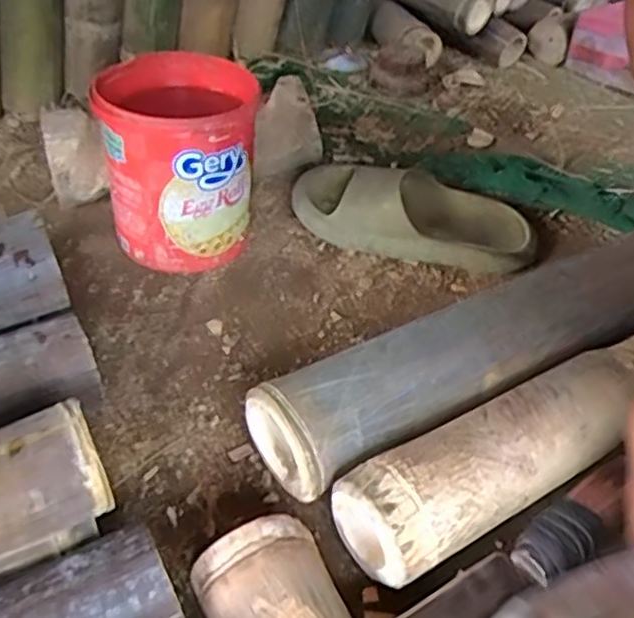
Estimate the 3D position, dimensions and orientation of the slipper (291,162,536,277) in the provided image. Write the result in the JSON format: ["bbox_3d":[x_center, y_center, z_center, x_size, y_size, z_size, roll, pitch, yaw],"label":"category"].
[{"bbox_3d":[0.101,-0.102,0.694,0.236,0.063,0.100,11,44,7],"label":"slipper"}]

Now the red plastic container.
[{"bbox_3d":[-0.125,-0.135,0.636,0.138,0.165,0.141,3,43,-1],"label":"red plastic container"}]

